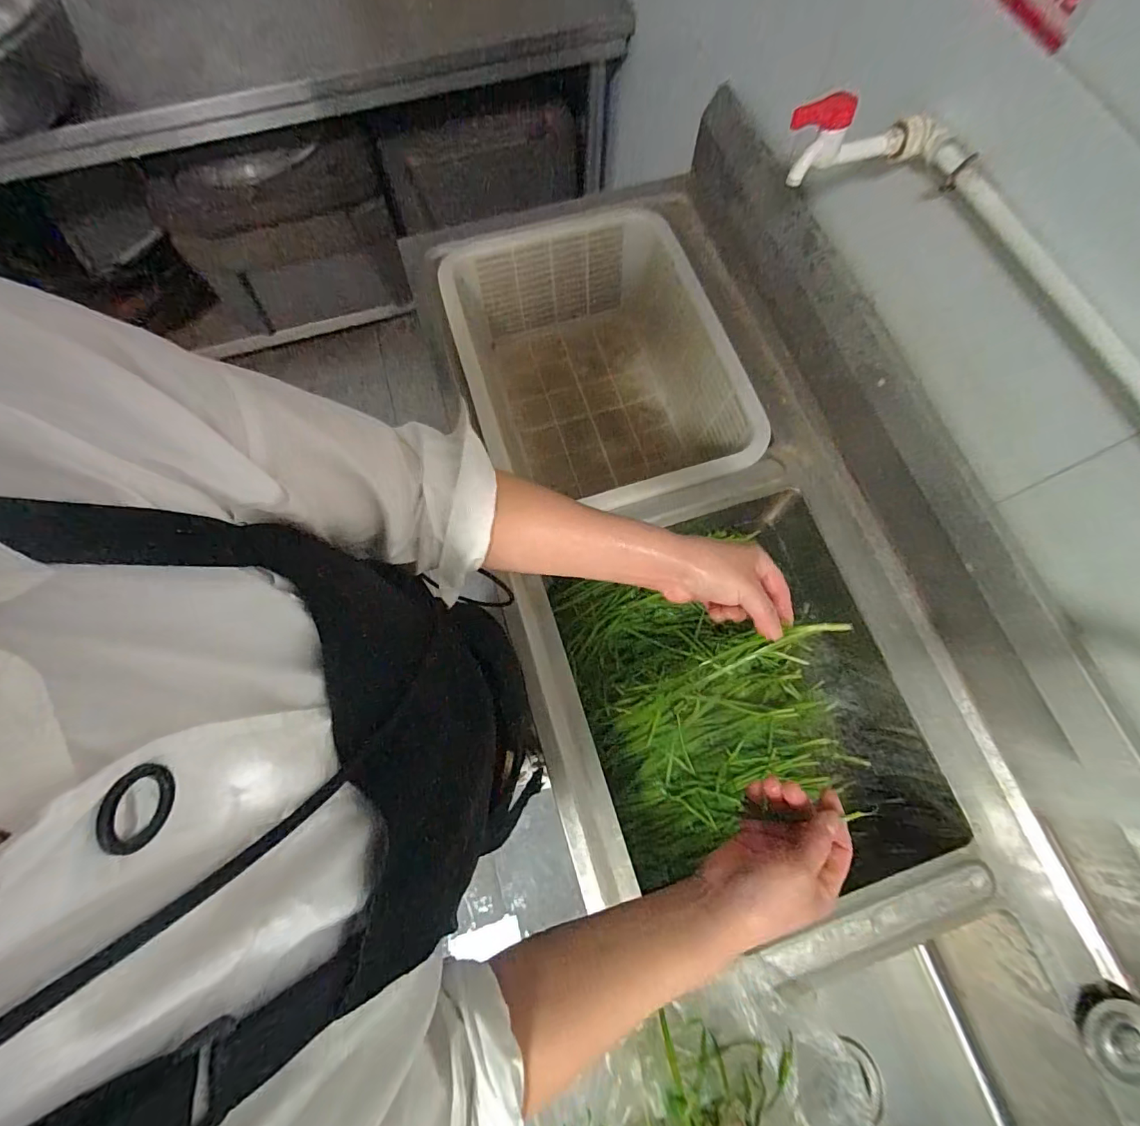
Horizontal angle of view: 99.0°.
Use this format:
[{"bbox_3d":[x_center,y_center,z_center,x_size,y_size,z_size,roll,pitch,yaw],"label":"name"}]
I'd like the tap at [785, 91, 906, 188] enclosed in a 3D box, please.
[{"bbox_3d":[0.329,-0.521,0.598,0.135,0.060,0.069,-19,73,-6],"label":"tap"}]

